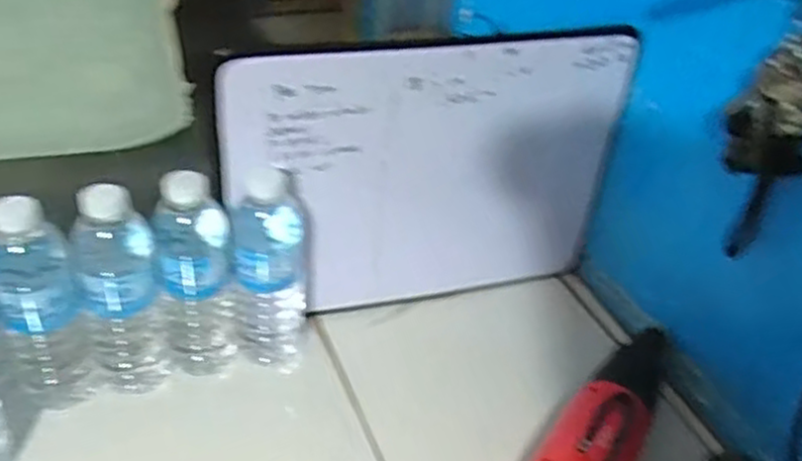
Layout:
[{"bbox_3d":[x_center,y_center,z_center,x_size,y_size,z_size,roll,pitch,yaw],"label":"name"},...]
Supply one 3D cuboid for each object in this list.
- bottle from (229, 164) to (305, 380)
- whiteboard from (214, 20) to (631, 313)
[{"bbox_3d":[-0.118,0.035,0.677,0.063,0.207,0.061,-2,39,-11],"label":"bottle"},{"bbox_3d":[0.029,-0.046,0.712,0.381,0.284,0.018,-9,40,-18],"label":"whiteboard"}]

